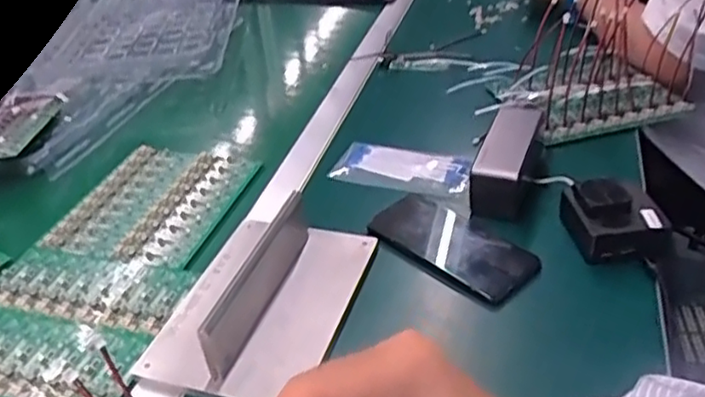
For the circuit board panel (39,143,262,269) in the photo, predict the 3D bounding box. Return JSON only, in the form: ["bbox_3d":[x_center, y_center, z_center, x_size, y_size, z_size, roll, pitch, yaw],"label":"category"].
[{"bbox_3d":[-0.210,0.002,0.706,0.166,0.009,0.182,7,37,19],"label":"circuit board panel"}]

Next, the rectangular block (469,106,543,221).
[{"bbox_3d":[0.161,-0.045,0.668,0.052,0.066,0.141,13,40,22],"label":"rectangular block"}]

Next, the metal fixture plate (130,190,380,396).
[{"bbox_3d":[-0.072,0.071,0.558,0.141,0.051,0.216,11,39,20],"label":"metal fixture plate"}]

